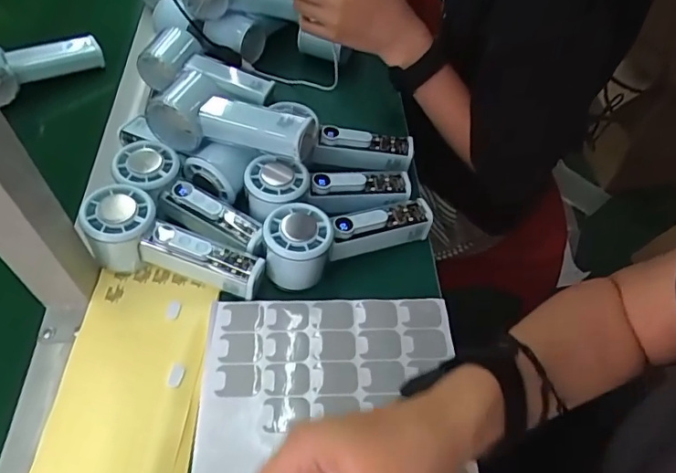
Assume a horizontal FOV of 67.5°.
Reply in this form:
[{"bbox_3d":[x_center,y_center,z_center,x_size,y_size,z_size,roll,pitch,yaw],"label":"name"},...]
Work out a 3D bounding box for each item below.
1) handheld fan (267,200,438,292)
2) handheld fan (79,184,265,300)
[{"bbox_3d":[0.011,-0.004,0.445,0.153,0.053,0.057,-16,55,-13],"label":"handheld fan"},{"bbox_3d":[-0.140,0.013,0.434,0.153,0.056,0.056,22,52,-4],"label":"handheld fan"}]

